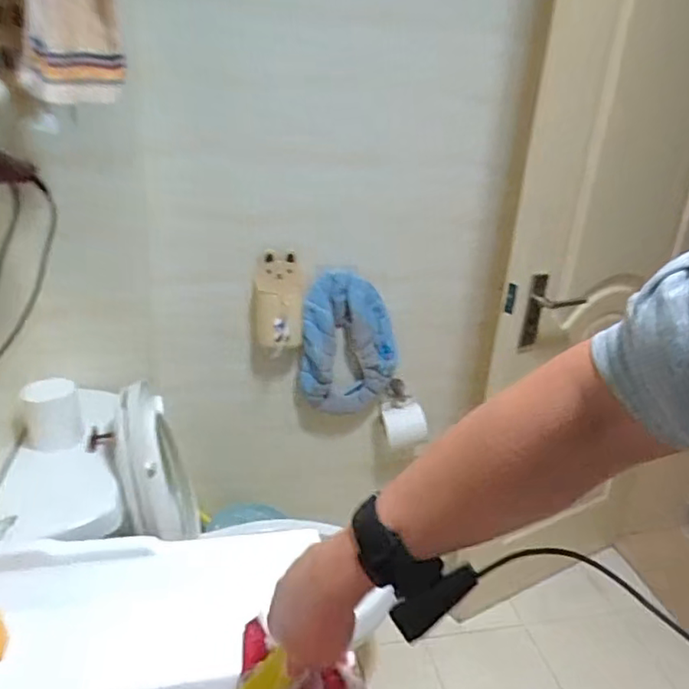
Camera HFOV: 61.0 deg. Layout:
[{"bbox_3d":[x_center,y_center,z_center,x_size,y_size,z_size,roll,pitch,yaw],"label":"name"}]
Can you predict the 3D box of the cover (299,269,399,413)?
[{"bbox_3d":[0.015,0.002,1.564,0.270,0.385,0.036,-1,12,-21],"label":"cover"}]

